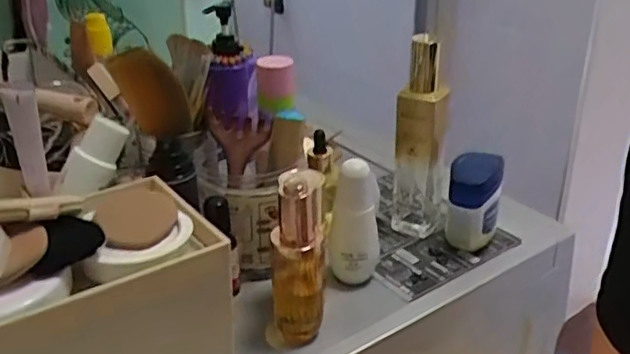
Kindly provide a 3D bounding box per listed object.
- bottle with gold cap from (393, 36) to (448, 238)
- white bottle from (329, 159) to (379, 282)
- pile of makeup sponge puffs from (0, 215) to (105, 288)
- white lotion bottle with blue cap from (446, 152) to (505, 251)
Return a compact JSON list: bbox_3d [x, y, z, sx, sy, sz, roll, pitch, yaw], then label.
[{"bbox_3d":[0.100,-0.031,0.610,0.053,0.182,0.043,6,28,11],"label":"bottle with gold cap"},{"bbox_3d":[0.032,0.042,0.541,0.038,0.106,0.031,7,28,13],"label":"white bottle"},{"bbox_3d":[-0.164,0.040,0.357,0.091,0.023,0.033,-15,31,-27],"label":"pile of makeup sponge puffs"},{"bbox_3d":[0.146,0.022,0.605,0.050,0.082,0.058,10,29,18],"label":"white lotion bottle with blue cap"}]

